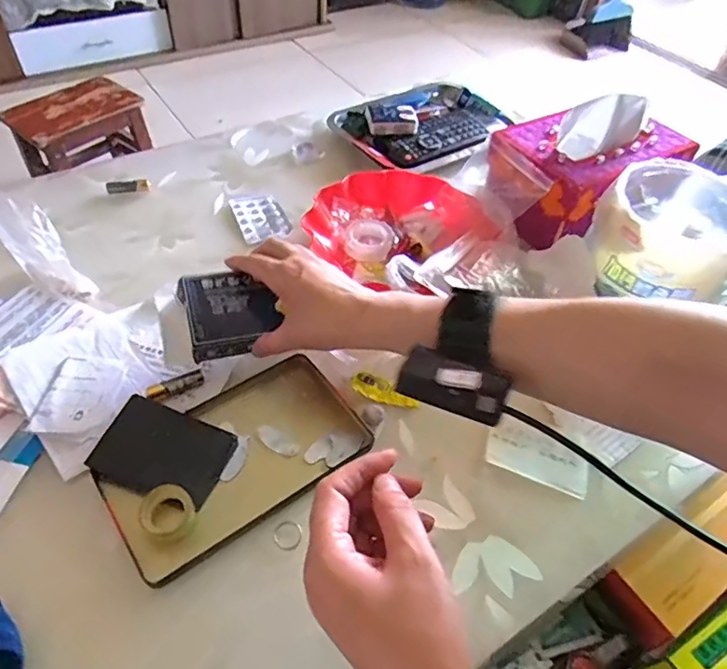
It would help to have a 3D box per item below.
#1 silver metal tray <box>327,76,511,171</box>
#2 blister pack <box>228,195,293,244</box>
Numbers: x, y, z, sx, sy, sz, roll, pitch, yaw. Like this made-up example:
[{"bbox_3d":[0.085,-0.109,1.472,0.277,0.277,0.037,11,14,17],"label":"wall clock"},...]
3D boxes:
[{"bbox_3d":[0.087,-0.306,0.791,0.247,0.042,0.193,-25,55,-24],"label":"silver metal tray"},{"bbox_3d":[-0.122,-0.141,0.649,0.055,0.004,0.077,-17,52,-18],"label":"blister pack"}]

